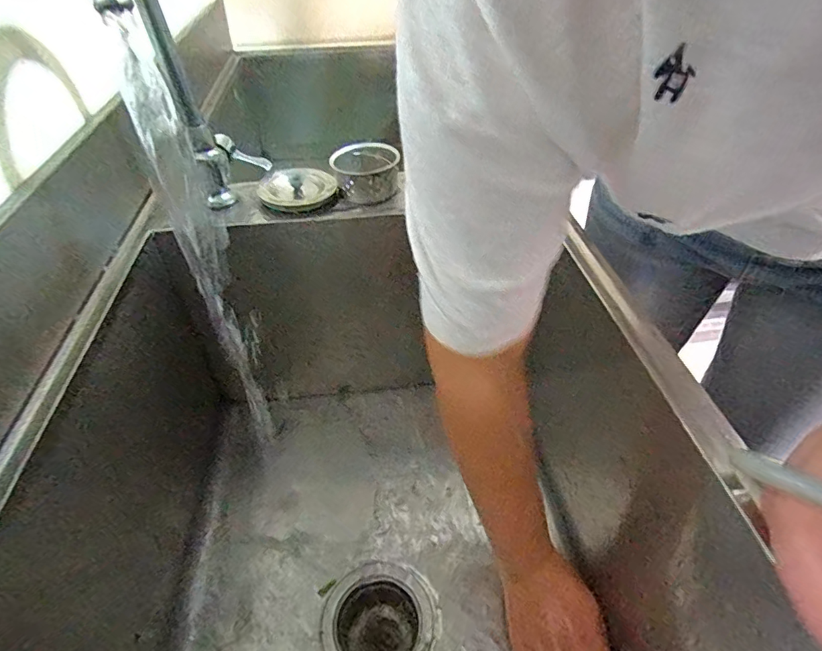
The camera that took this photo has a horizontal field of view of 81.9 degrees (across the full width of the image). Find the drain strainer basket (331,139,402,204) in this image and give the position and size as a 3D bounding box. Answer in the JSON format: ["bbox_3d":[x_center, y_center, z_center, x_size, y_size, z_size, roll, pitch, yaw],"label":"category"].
[{"bbox_3d":[-0.049,-0.167,0.513,0.065,0.042,0.067,-13,44,-13],"label":"drain strainer basket"}]

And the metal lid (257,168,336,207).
[{"bbox_3d":[-0.124,-0.148,0.516,0.079,0.020,0.070,-21,47,-20],"label":"metal lid"}]

